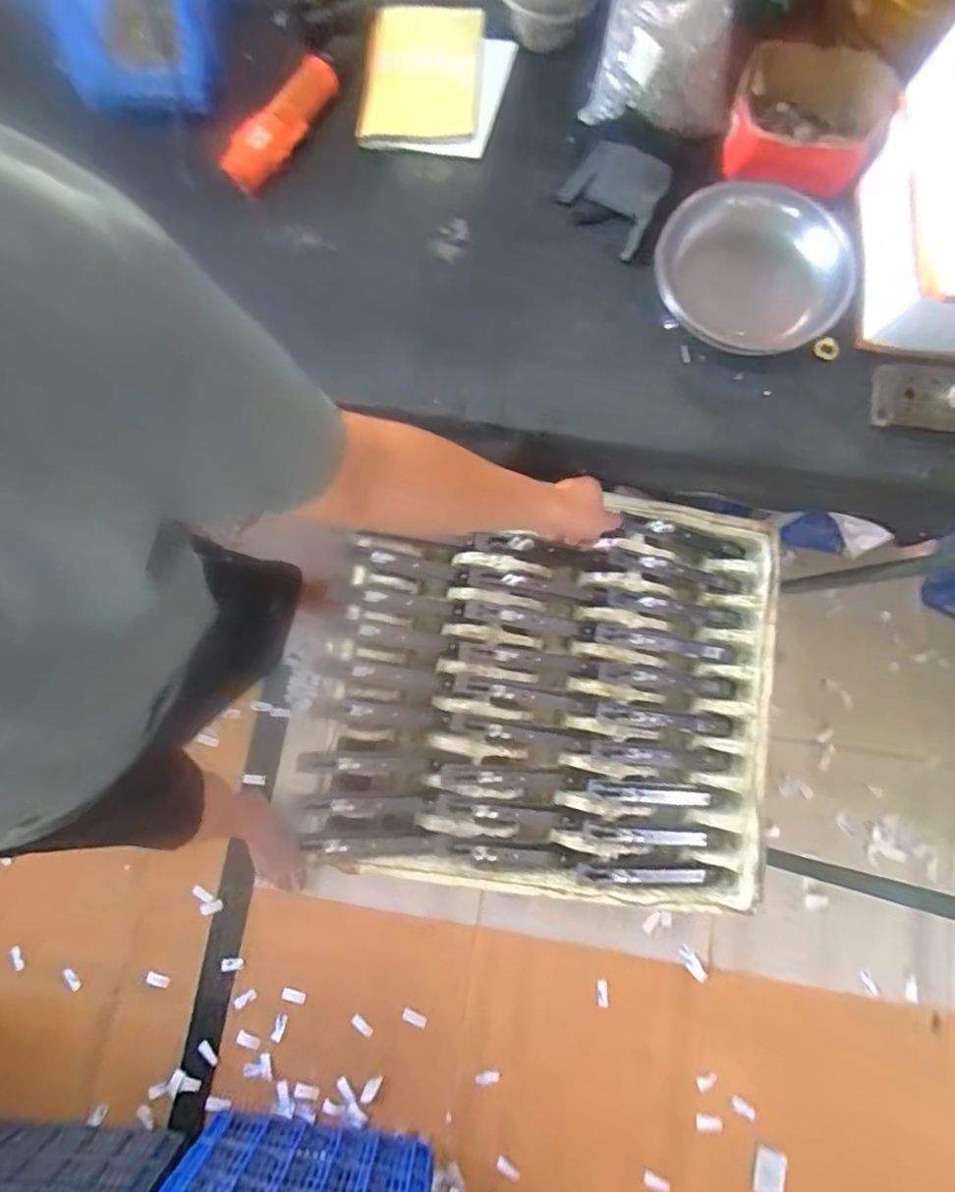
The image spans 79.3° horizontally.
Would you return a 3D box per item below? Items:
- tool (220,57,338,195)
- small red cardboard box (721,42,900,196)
[{"bbox_3d":[-0.234,-0.560,0.682,0.047,0.052,0.169,32,74,11],"label":"tool"},{"bbox_3d":[0.377,-0.547,0.664,0.161,0.071,0.152,21,72,8],"label":"small red cardboard box"}]

